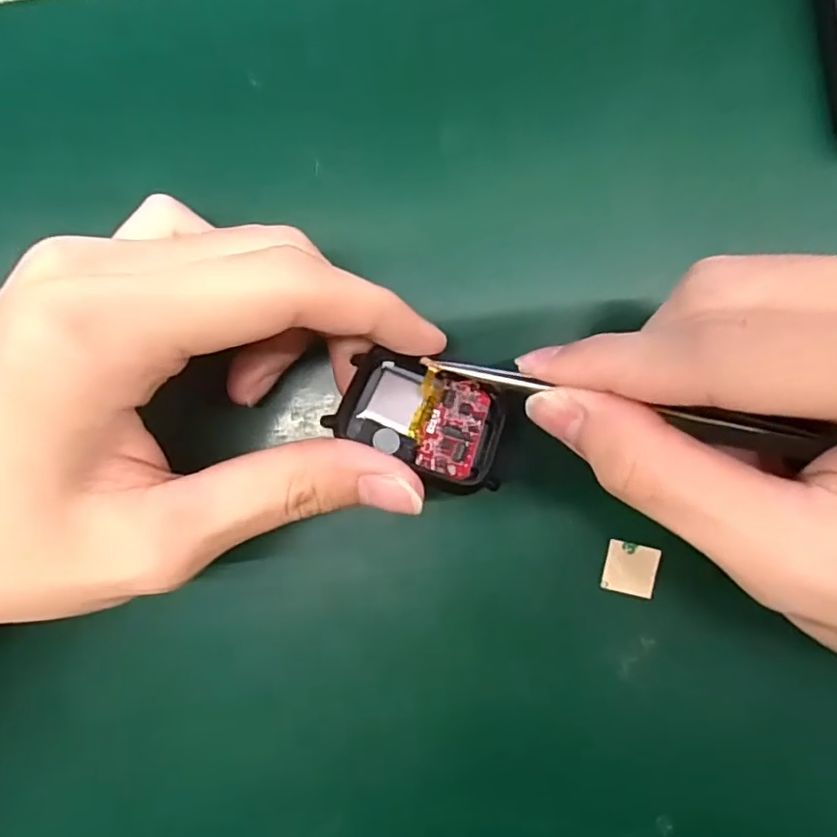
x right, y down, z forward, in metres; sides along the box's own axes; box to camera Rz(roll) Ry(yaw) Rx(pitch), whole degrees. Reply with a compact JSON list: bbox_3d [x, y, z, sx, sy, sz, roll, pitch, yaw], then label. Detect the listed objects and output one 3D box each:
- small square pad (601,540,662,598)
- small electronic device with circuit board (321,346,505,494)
[{"bbox_3d":[0.065,0.046,0.180,0.015,0.004,0.015,11,89,3],"label":"small square pad"},{"bbox_3d":[0.001,0.000,0.161,0.044,0.006,0.034,17,62,0],"label":"small electronic device with circuit board"}]

